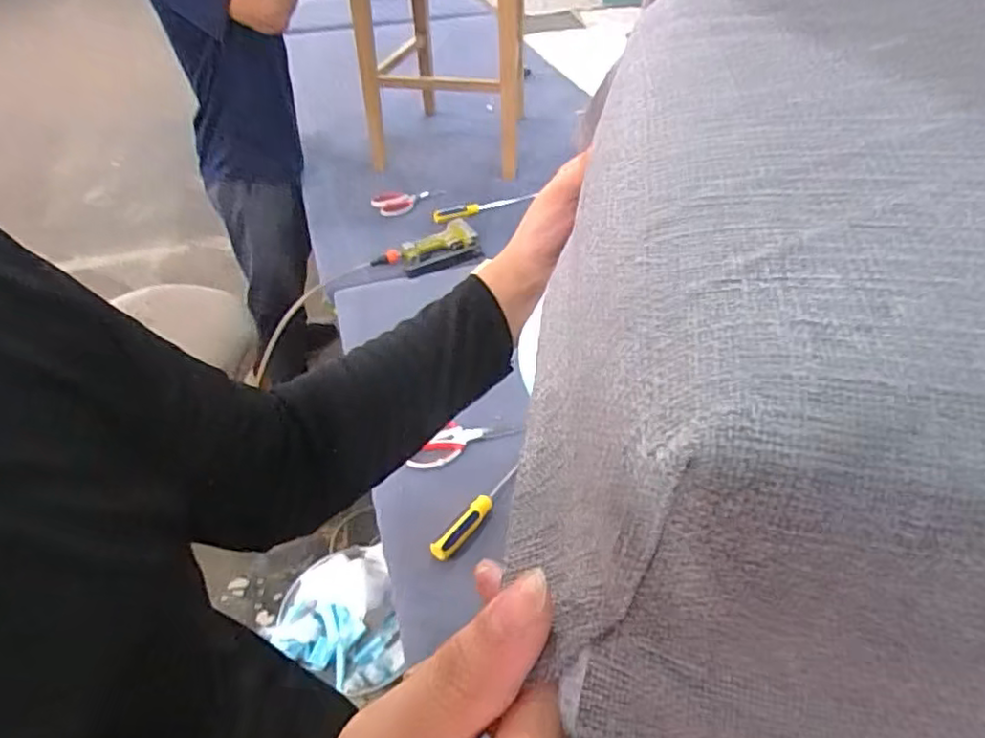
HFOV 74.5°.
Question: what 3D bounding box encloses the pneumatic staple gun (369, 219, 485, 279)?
[{"bbox_3d":[-0.142,-0.261,1.444,0.232,0.038,0.145,-19,45,-19],"label":"pneumatic staple gun"}]

